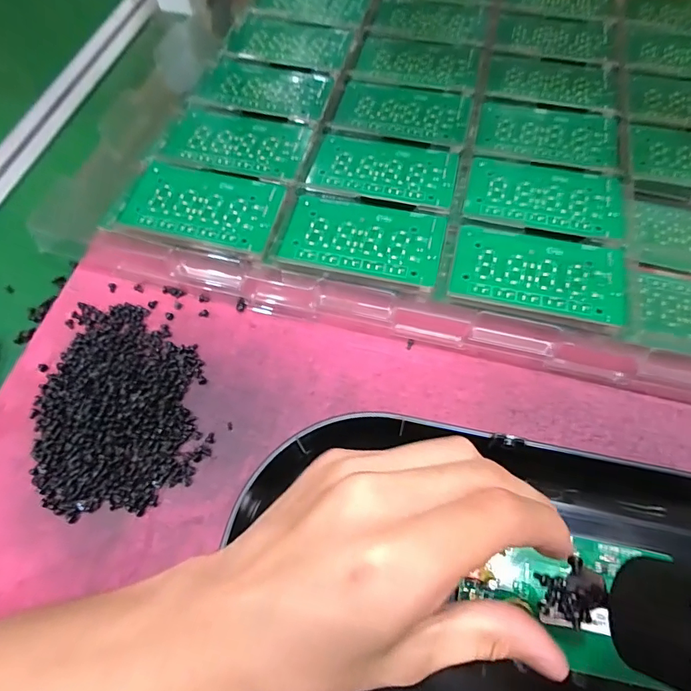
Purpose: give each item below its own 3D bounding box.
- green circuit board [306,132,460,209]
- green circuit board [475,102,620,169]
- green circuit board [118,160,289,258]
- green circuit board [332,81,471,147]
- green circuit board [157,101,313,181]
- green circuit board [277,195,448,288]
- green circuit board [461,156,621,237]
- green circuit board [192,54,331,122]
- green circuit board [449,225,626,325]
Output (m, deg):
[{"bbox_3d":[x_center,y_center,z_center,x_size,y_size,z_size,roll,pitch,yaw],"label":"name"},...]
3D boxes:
[{"bbox_3d":[0.029,-0.132,0.347,0.105,0.004,0.062,11,61,6],"label":"green circuit board"},{"bbox_3d":[0.162,-0.170,0.369,0.106,0.004,0.064,10,66,6],"label":"green circuit board"},{"bbox_3d":[-0.101,-0.100,0.329,0.107,0.008,0.058,15,67,8],"label":"green circuit board"},{"bbox_3d":[0.048,-0.194,0.384,0.105,0.005,0.064,12,66,6],"label":"green circuit board"},{"bbox_3d":[-0.087,-0.160,0.364,0.111,0.005,0.065,15,67,8],"label":"green circuit board"},{"bbox_3d":[0.013,-0.075,0.317,0.106,0.004,0.059,13,66,7],"label":"green circuit board"},{"bbox_3d":[0.143,-0.109,0.334,0.107,0.007,0.062,10,66,6],"label":"green circuit board"},{"bbox_3d":[-0.068,-0.219,0.395,0.105,0.006,0.062,15,67,8],"label":"green circuit board"},{"bbox_3d":[0.126,-0.049,0.303,0.106,0.004,0.058,12,66,7],"label":"green circuit board"}]

